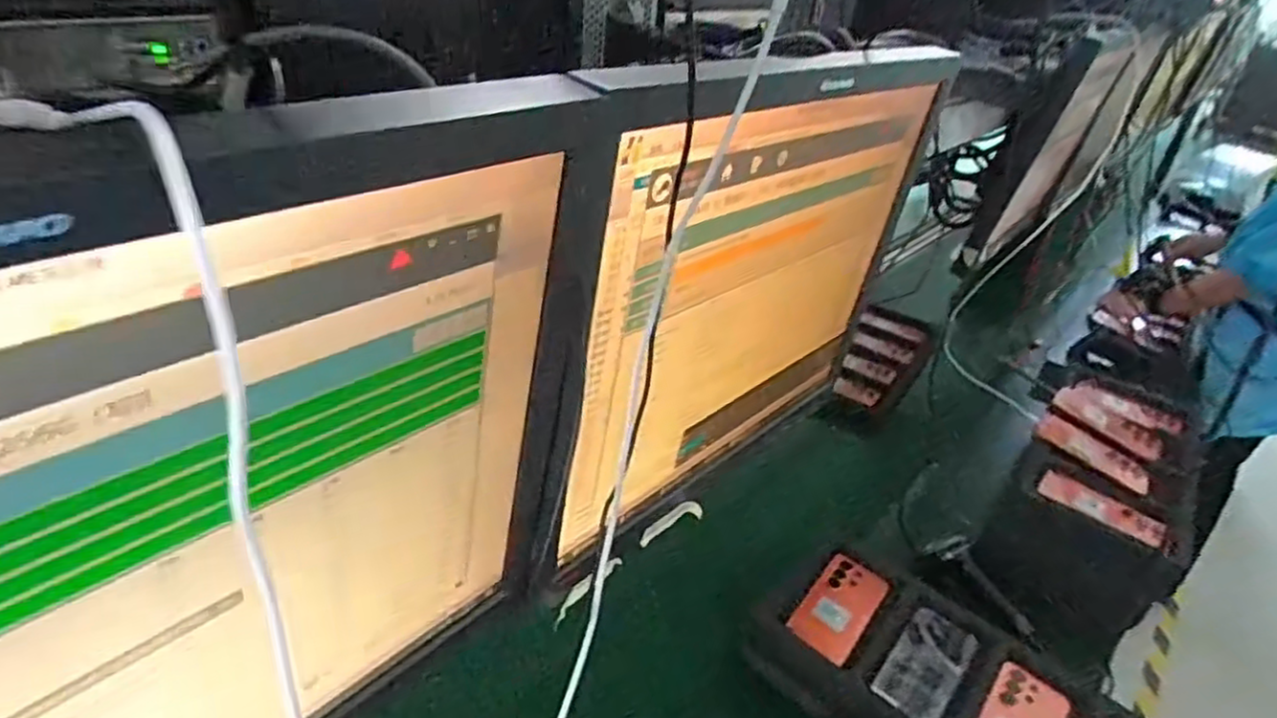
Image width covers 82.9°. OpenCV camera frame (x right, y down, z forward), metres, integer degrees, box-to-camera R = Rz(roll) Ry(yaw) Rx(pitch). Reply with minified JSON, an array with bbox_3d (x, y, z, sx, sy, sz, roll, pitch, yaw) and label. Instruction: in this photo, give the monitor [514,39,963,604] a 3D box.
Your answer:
[{"bbox_3d":[0.089,-0.046,0.481,0.043,0.306,0.409,27,36,30],"label":"monitor"}]

